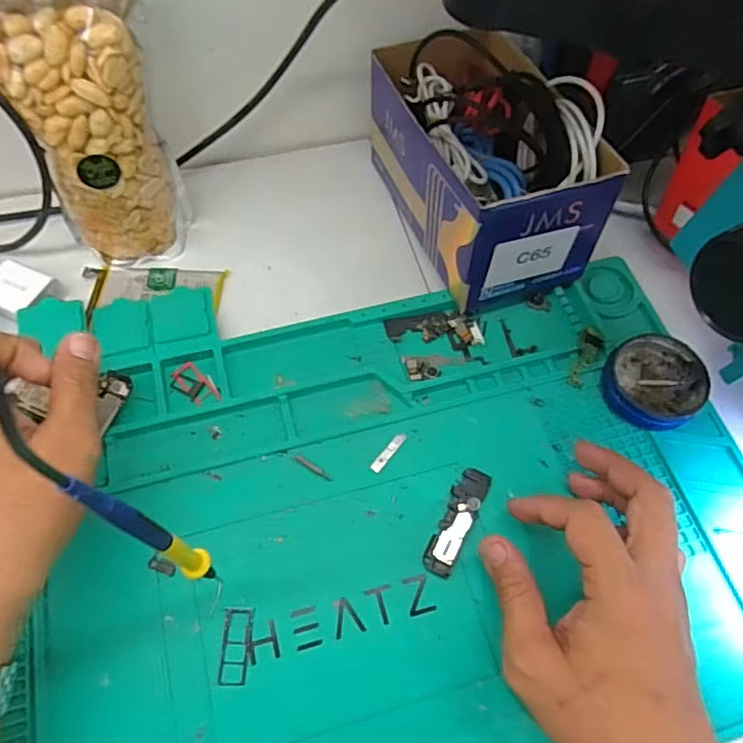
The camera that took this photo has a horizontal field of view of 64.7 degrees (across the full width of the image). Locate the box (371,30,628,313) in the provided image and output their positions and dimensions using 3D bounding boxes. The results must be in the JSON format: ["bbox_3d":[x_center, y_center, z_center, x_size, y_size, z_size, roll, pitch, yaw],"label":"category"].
[{"bbox_3d":[0.075,-0.152,0.417,0.101,0.106,0.190,-18,64,-11],"label":"box"}]

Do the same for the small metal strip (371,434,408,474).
[{"bbox_3d":[0.011,0.050,0.369,0.007,0.004,0.031,36,67,16],"label":"small metal strip"}]

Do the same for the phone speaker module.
[{"bbox_3d":[0.051,0.088,0.350,0.019,0.004,0.068,26,64,12],"label":"phone speaker module"}]

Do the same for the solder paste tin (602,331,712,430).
[{"bbox_3d":[0.186,0.005,0.385,0.066,0.020,0.060,1,62,-2],"label":"solder paste tin"}]

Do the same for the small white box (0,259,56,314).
[{"bbox_3d":[-0.242,-0.055,0.405,0.043,0.021,0.033,23,64,10],"label":"small white box"}]

